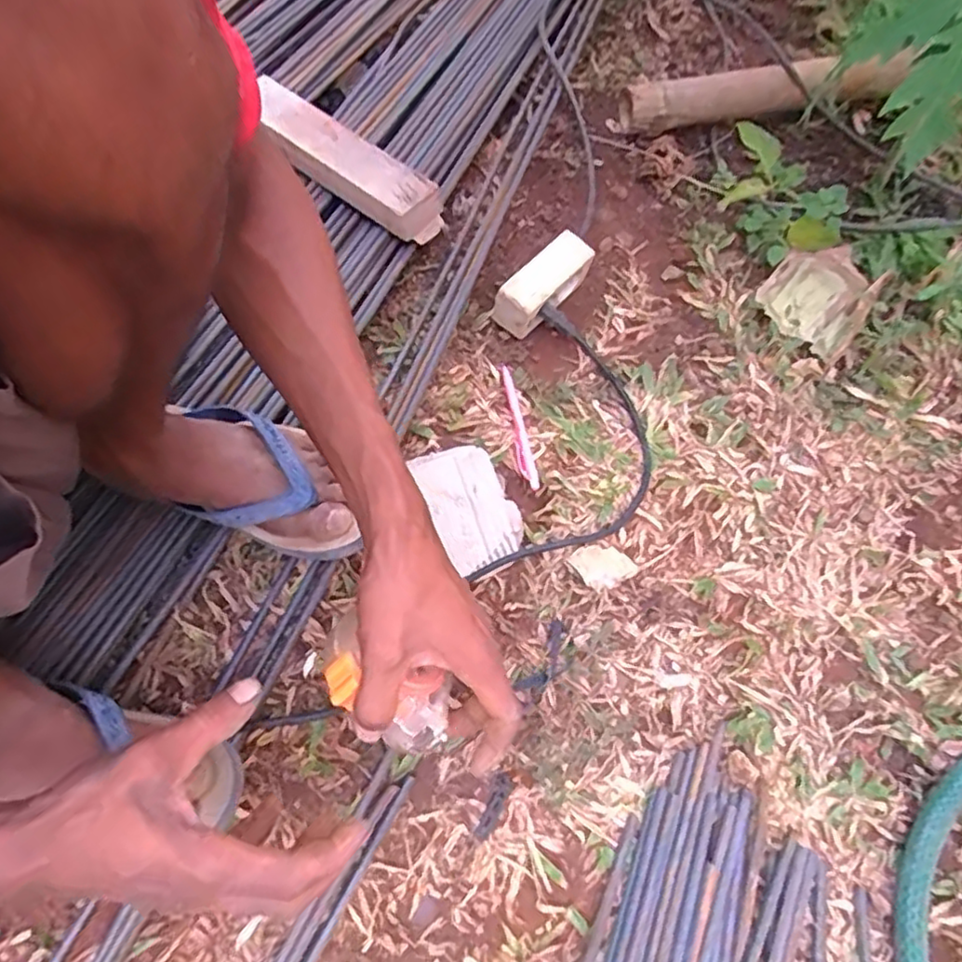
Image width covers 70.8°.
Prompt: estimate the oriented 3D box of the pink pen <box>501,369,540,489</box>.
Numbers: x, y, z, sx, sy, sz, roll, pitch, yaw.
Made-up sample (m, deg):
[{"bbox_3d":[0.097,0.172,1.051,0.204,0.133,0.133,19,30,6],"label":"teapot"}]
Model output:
[{"bbox_3d":[0.034,-0.053,0.627,0.014,0.005,0.136,-11,59,2],"label":"pink pen"}]

